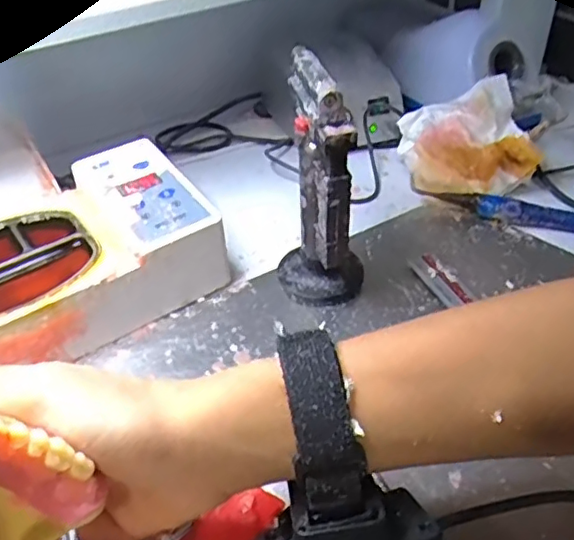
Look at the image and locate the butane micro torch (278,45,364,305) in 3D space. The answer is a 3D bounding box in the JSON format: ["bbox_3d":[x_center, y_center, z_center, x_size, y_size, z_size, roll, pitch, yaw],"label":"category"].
[{"bbox_3d":[0.023,-0.048,0.382,0.057,0.148,0.059,3,42,5],"label":"butane micro torch"}]

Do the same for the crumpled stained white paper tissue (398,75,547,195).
[{"bbox_3d":[0.155,-0.104,0.513,0.102,0.061,0.093,-16,44,-15],"label":"crumpled stained white paper tissue"}]

